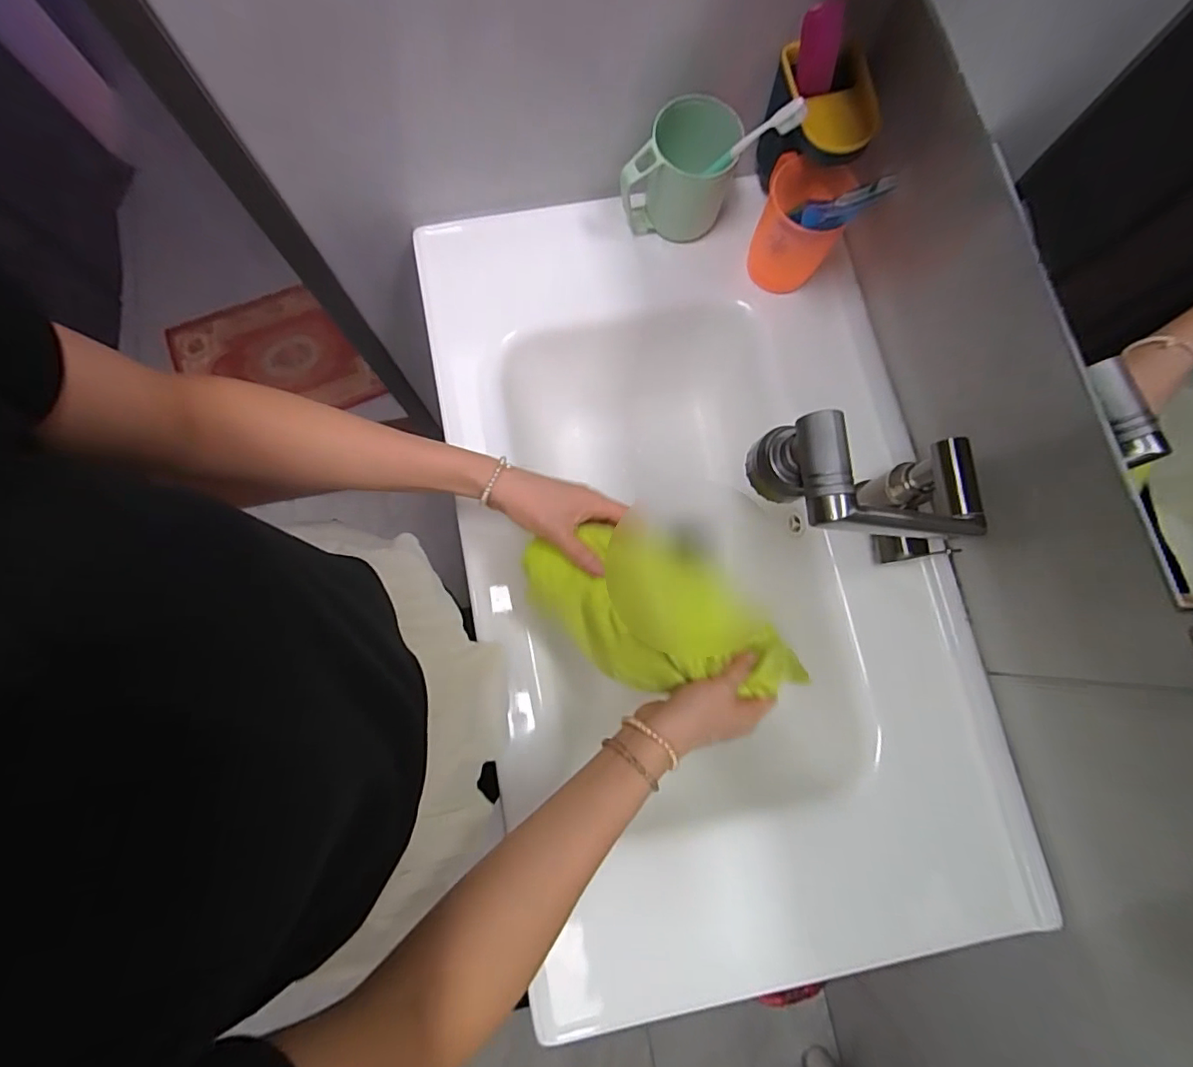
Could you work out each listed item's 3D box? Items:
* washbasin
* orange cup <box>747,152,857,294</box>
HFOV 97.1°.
[{"bbox_3d":[0.102,0.017,0.570,0.469,0.132,0.789,-10,79,-3],"label":"washbasin"},{"bbox_3d":[0.202,-0.303,0.538,0.079,0.106,0.078,0,79,-1],"label":"orange cup"}]

